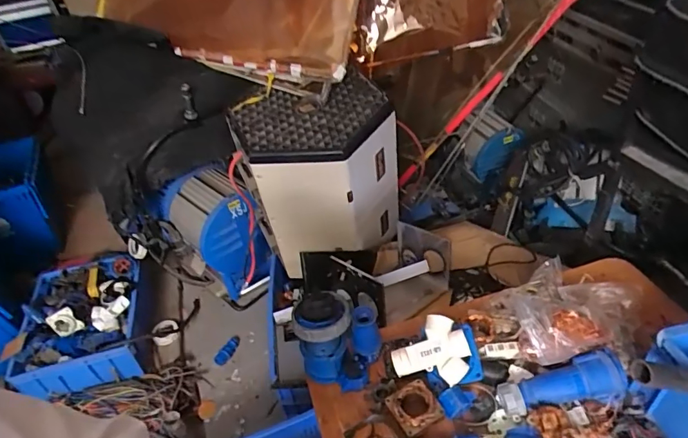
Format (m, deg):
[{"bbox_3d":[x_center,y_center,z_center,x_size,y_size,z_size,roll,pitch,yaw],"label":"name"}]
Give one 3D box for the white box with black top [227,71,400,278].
[{"bbox_3d":[-0.062,-0.099,1.423,0.476,0.517,0.297,-6,39,1],"label":"white box with black top"}]

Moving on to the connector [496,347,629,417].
[{"bbox_3d":[0.378,0.291,0.784,0.209,0.066,0.073,-10,40,-4],"label":"connector"}]

